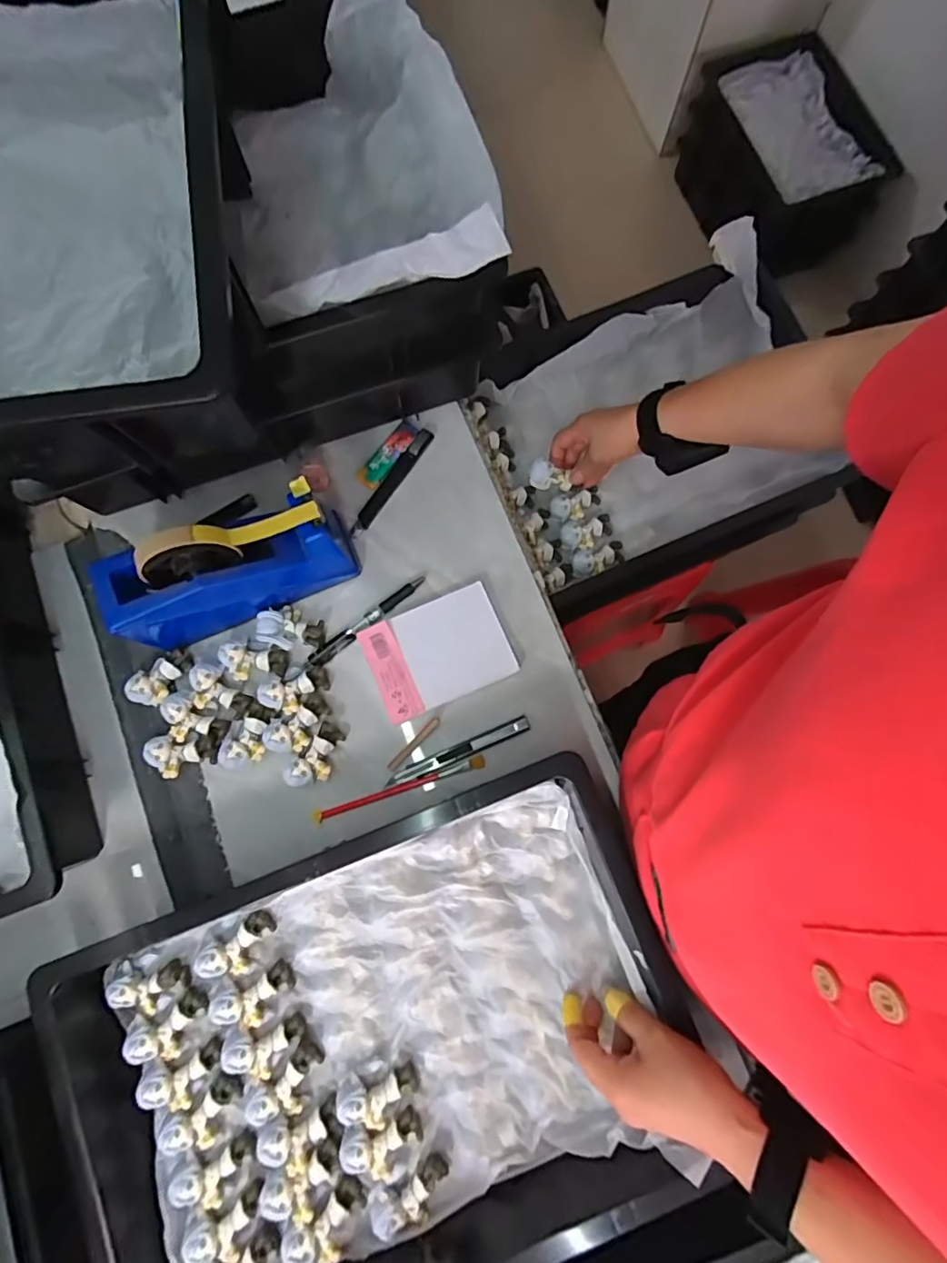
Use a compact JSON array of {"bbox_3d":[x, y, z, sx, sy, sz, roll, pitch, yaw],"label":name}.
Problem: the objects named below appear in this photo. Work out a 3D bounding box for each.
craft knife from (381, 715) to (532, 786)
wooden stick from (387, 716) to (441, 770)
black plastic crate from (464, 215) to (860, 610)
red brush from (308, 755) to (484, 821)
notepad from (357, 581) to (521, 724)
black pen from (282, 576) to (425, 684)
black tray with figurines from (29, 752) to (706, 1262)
[{"bbox_3d":[-0.014,0.112,0.513,0.141,0.008,0.014,-22,80,-4],"label":"craft knife"},{"bbox_3d":[-0.055,0.104,0.515,0.009,0.004,0.063,44,82,7],"label":"wooden stick"},{"bbox_3d":[0.203,-0.233,0.641,0.348,0.107,0.313,-20,80,-4],"label":"black plastic crate"},{"bbox_3d":[-0.068,0.143,0.509,0.162,0.006,0.012,-16,80,-3],"label":"red brush"},{"bbox_3d":[-0.034,0.018,0.535,0.130,0.012,0.093,-23,80,-5],"label":"notepad"},{"bbox_3d":[-0.113,-0.002,0.539,0.161,0.015,0.013,-39,82,-7],"label":"black pen"},{"bbox_3d":[-0.067,0.323,0.421,0.441,0.073,0.315,-21,80,-4],"label":"black tray with figurines"}]

